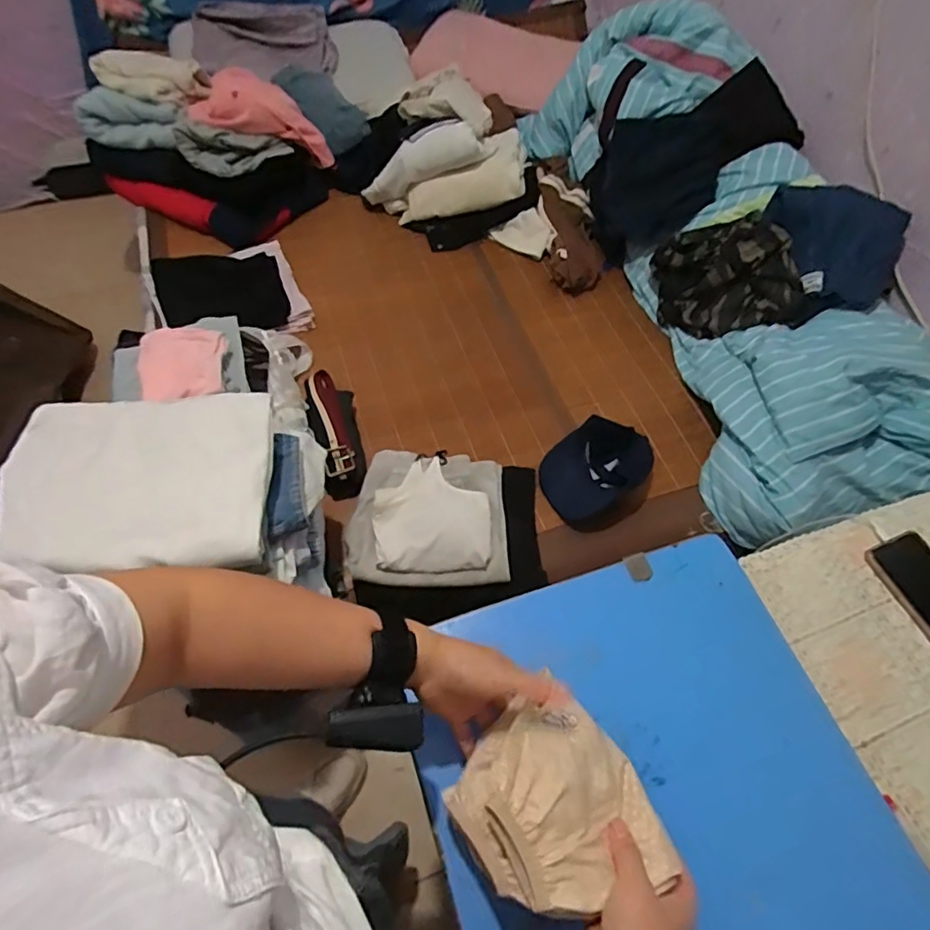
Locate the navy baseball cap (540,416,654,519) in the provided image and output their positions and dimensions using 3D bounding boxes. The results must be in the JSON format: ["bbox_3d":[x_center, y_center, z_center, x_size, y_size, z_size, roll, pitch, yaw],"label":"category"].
[{"bbox_3d":[0.243,0.004,1.069,0.194,0.094,0.138,-23,63,-16],"label":"navy baseball cap"}]

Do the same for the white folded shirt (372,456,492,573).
[{"bbox_3d":[-0.053,0.080,0.931,0.184,0.033,0.187,0,59,-4],"label":"white folded shirt"}]

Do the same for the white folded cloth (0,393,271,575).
[{"bbox_3d":[-0.370,0.012,0.639,0.286,0.028,0.213,-2,60,-5],"label":"white folded cloth"}]

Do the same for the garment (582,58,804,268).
[{"bbox_3d":[0.521,-0.696,1.341,0.396,0.317,0.289,-17,62,-13],"label":"garment"}]

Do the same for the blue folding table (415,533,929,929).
[{"bbox_3d":[0.208,0.368,0.476,0.400,0.031,0.584,-15,61,-12],"label":"blue folding table"}]

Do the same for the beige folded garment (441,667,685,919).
[{"bbox_3d":[0.072,0.264,0.434,0.137,0.047,0.150,-32,66,-20],"label":"beige folded garment"}]

